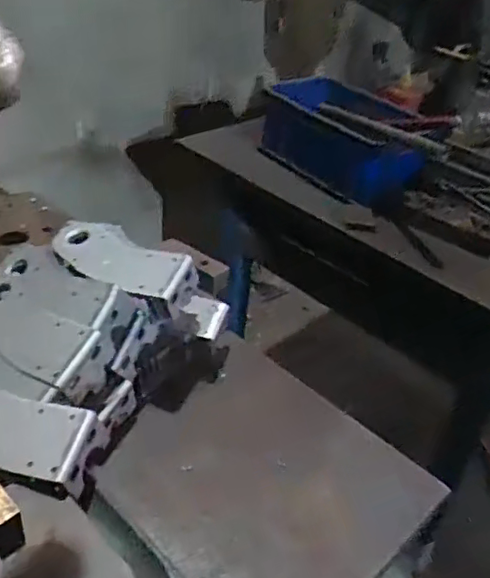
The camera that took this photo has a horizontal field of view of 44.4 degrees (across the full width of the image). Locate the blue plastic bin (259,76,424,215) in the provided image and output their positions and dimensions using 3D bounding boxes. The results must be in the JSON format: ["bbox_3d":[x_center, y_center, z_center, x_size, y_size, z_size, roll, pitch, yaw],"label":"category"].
[{"bbox_3d":[0.214,-0.297,1.164,0.208,0.103,0.348,-21,45,-33],"label":"blue plastic bin"}]

